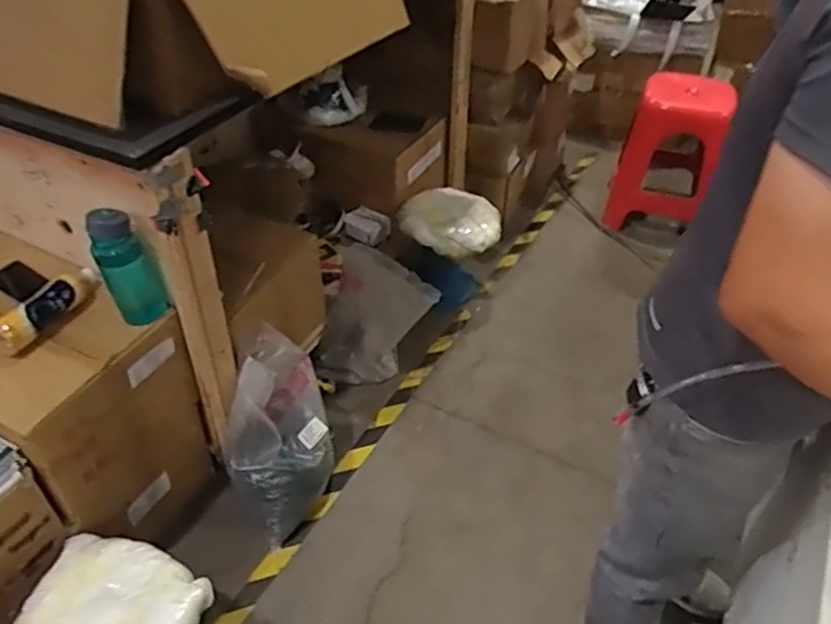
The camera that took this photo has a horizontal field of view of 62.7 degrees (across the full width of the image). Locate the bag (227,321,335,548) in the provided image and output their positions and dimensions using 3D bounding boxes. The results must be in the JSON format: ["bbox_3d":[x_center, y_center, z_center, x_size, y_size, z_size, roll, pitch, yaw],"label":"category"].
[{"bbox_3d":[-0.304,0.277,1.504,0.212,0.353,0.308,8,43,10],"label":"bag"}]

